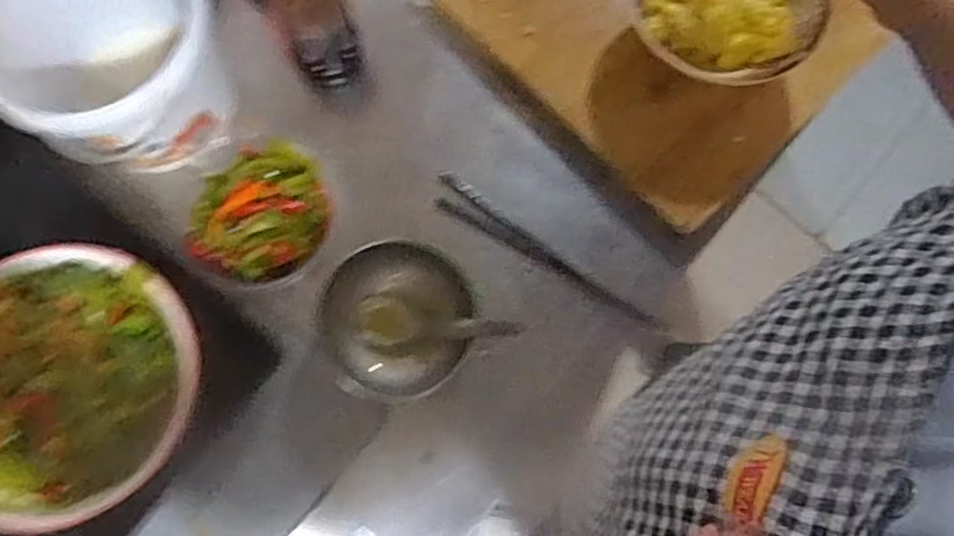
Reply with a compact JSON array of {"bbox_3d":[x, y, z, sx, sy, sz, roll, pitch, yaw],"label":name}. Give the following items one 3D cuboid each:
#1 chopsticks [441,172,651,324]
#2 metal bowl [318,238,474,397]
[{"bbox_3d":[0.052,-0.011,0.648,0.223,0.010,0.032,37,79,7],"label":"chopsticks"},{"bbox_3d":[-0.069,0.041,0.587,0.124,0.043,0.119,0,77,-1],"label":"metal bowl"}]

